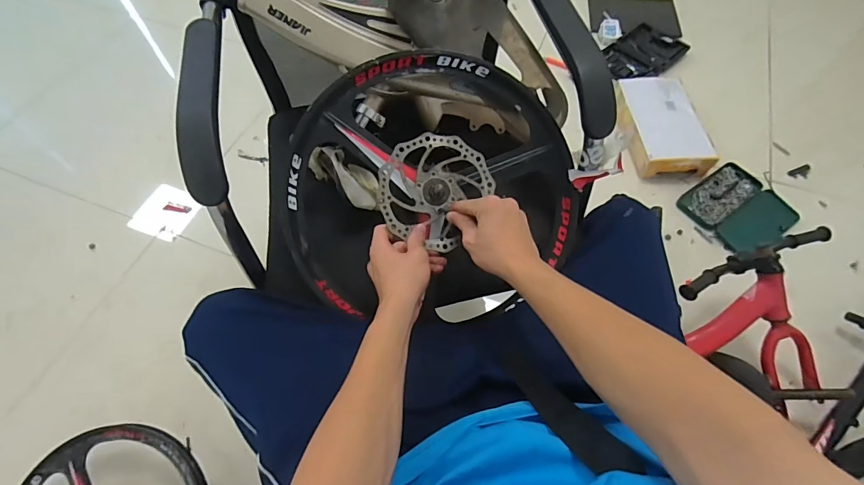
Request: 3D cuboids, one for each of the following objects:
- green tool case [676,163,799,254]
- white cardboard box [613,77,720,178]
[{"bbox_3d":[0.876,-0.099,1.205,0.269,0.037,0.248,-28,64,-13],"label":"green tool case"},{"bbox_3d":[0.718,-0.365,1.300,0.227,0.071,0.346,2,61,2],"label":"white cardboard box"}]

